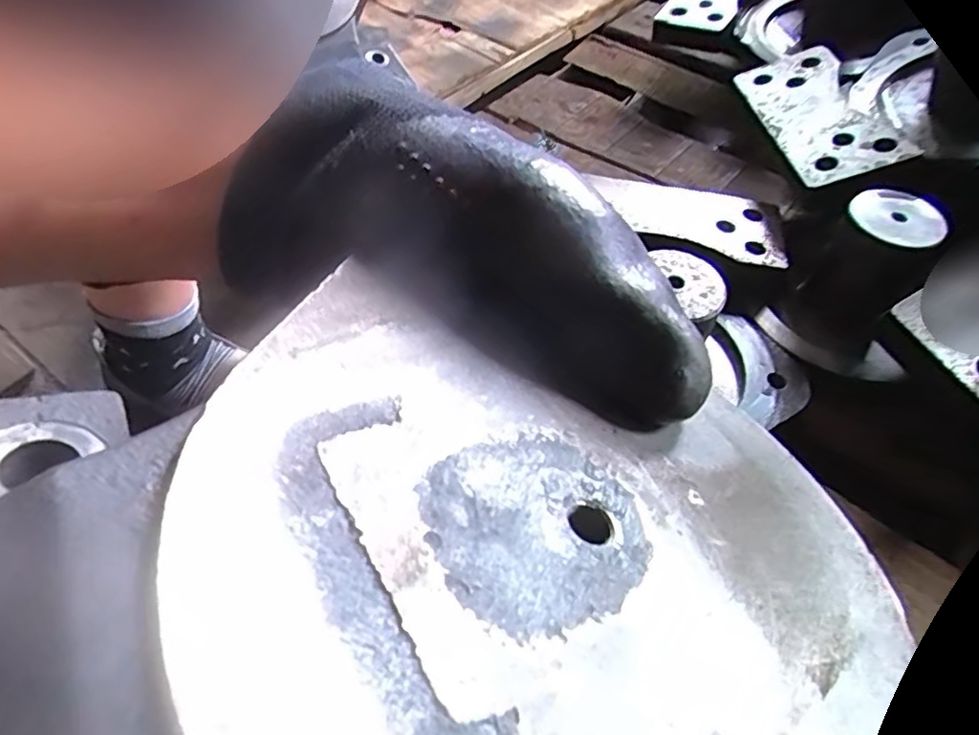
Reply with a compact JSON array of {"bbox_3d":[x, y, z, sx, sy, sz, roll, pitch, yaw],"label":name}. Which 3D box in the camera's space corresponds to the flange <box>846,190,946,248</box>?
[{"bbox_3d":[0.215,-0.077,0.321,0.037,0.008,0.045,-15,55,-12],"label":"flange"}]

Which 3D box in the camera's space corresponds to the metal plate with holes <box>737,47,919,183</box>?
[{"bbox_3d":[0.207,-0.163,0.393,0.056,0.012,0.140,-23,49,21],"label":"metal plate with holes"}]

